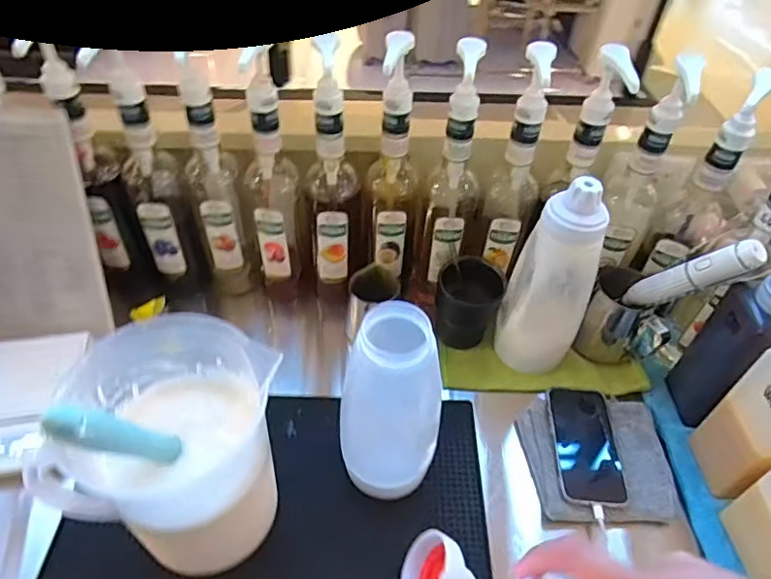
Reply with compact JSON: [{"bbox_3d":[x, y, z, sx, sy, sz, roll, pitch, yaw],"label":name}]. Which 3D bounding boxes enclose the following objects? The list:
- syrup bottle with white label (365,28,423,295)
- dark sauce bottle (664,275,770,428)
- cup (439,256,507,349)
[{"bbox_3d":[0.016,-0.131,0.680,0.073,0.344,0.063,6,47,2],"label":"syrup bottle with white label"},{"bbox_3d":[0.406,0.067,0.615,0.072,0.231,0.092,-1,47,-4],"label":"dark sauce bottle"},{"bbox_3d":[0.110,0.018,0.729,0.080,0.104,0.082,2,47,-2],"label":"cup"}]

